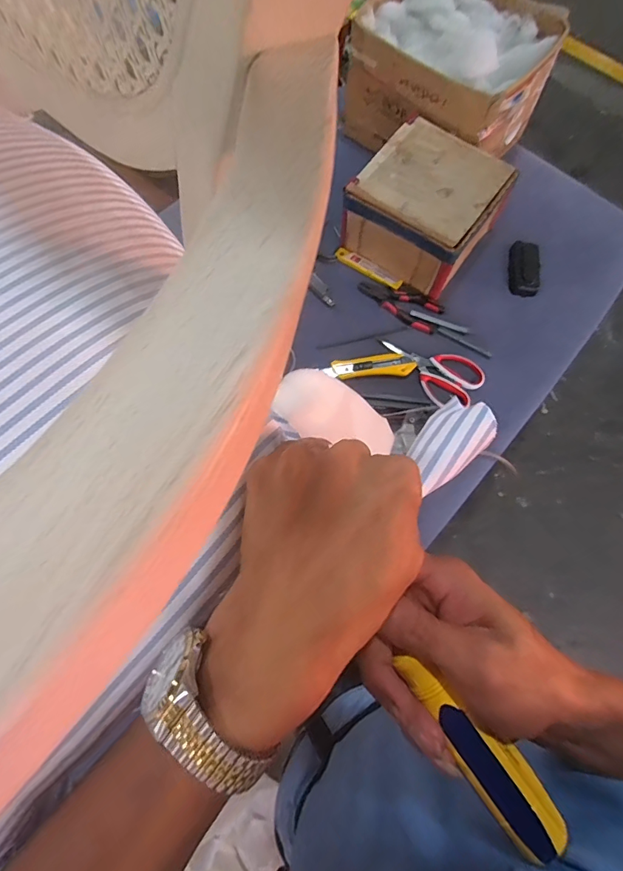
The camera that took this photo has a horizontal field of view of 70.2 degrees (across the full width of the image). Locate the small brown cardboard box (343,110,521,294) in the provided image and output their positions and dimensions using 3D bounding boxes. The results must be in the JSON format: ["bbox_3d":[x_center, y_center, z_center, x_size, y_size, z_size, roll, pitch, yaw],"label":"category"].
[{"bbox_3d":[0.202,-0.405,0.791,0.218,0.123,0.222,33,73,9],"label":"small brown cardboard box"}]

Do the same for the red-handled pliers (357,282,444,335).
[{"bbox_3d":[0.164,-0.246,0.791,0.150,0.010,0.073,38,73,11],"label":"red-handled pliers"}]

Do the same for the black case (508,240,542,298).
[{"bbox_3d":[0.398,-0.313,0.827,0.049,0.027,0.114,8,70,1],"label":"black case"}]

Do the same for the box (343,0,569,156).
[{"bbox_3d":[0.255,-0.685,0.849,0.335,0.186,0.284,35,73,10],"label":"box"}]

